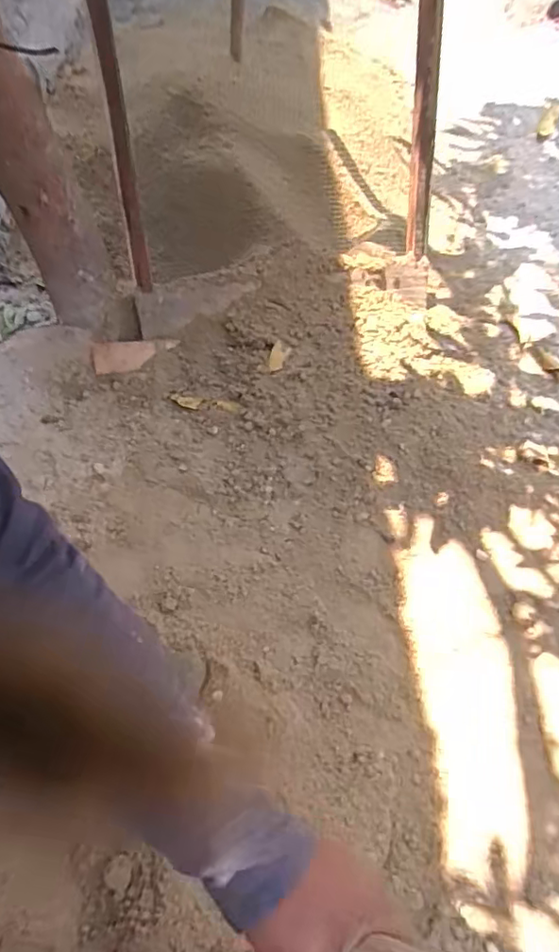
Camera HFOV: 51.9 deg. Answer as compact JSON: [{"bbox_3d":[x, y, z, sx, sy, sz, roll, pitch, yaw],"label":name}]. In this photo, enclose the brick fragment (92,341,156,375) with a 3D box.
[{"bbox_3d":[-0.459,-0.352,1.691,0.187,0.027,0.092,-4,94,5],"label":"brick fragment"}]

